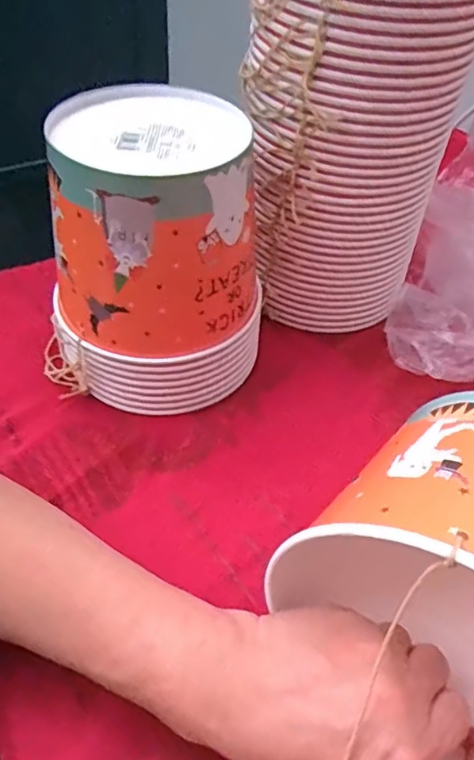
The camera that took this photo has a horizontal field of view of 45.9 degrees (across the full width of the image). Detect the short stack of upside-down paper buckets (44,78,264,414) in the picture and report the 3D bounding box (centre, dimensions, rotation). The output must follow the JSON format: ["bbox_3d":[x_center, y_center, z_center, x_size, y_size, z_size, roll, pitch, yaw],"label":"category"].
[{"bbox_3d":[-0.060,-0.103,0.425,0.162,0.192,0.171,5,47,0],"label":"short stack of upside-down paper buckets"}]

